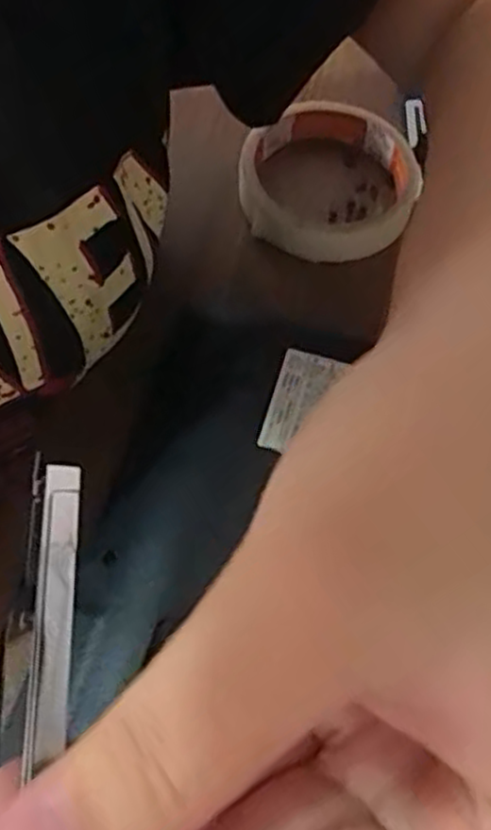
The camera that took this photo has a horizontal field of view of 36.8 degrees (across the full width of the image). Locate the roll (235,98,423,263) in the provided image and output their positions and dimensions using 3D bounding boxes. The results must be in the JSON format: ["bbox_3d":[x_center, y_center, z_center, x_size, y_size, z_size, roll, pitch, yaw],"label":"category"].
[{"bbox_3d":[0.045,-0.119,0.372,0.089,0.027,0.086,0,64,-1],"label":"roll"}]

